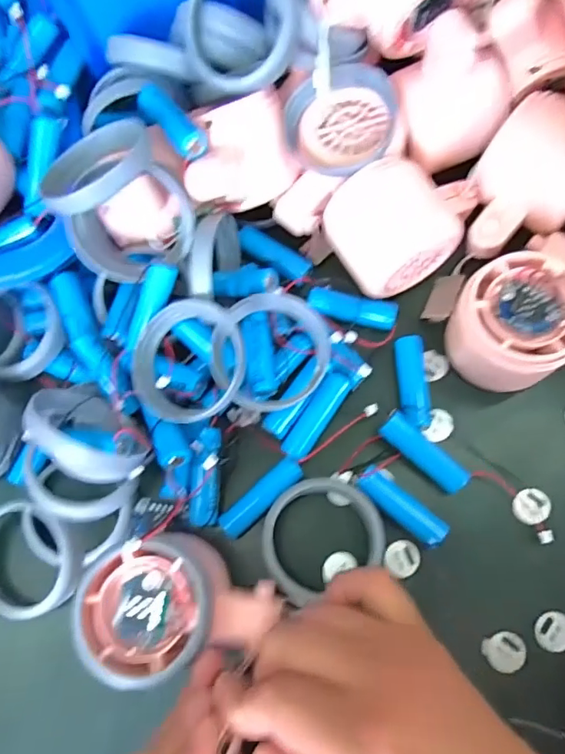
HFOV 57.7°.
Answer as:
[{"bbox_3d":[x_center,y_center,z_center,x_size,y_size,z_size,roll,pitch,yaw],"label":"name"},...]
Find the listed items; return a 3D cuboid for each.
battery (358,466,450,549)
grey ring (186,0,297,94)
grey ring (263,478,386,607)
[{"bbox_3d":[0.060,0.065,0.257,0.047,0.013,0.015,39,86,24],"label":"battery"},{"bbox_3d":[-0.021,-0.171,0.249,0.056,0.007,0.058,6,108,20],"label":"grey ring"},{"bbox_3d":[0.018,0.075,0.250,0.060,0.007,0.052,-22,59,-13],"label":"grey ring"}]

